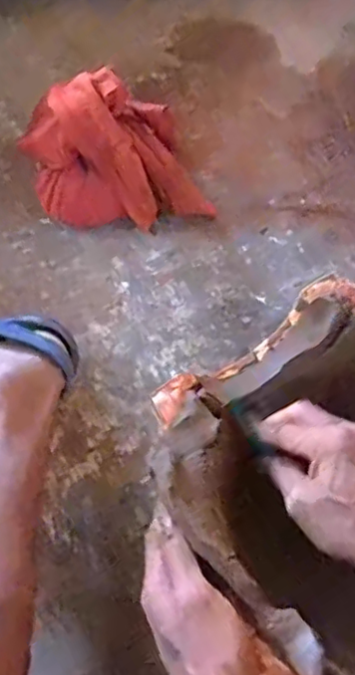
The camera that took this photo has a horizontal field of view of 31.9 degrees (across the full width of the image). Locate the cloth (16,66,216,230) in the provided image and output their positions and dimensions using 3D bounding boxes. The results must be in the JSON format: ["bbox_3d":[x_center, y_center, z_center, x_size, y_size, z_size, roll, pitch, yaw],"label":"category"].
[{"bbox_3d":[-0.068,-0.216,0.723,0.217,0.137,0.119,1,59,0],"label":"cloth"}]

